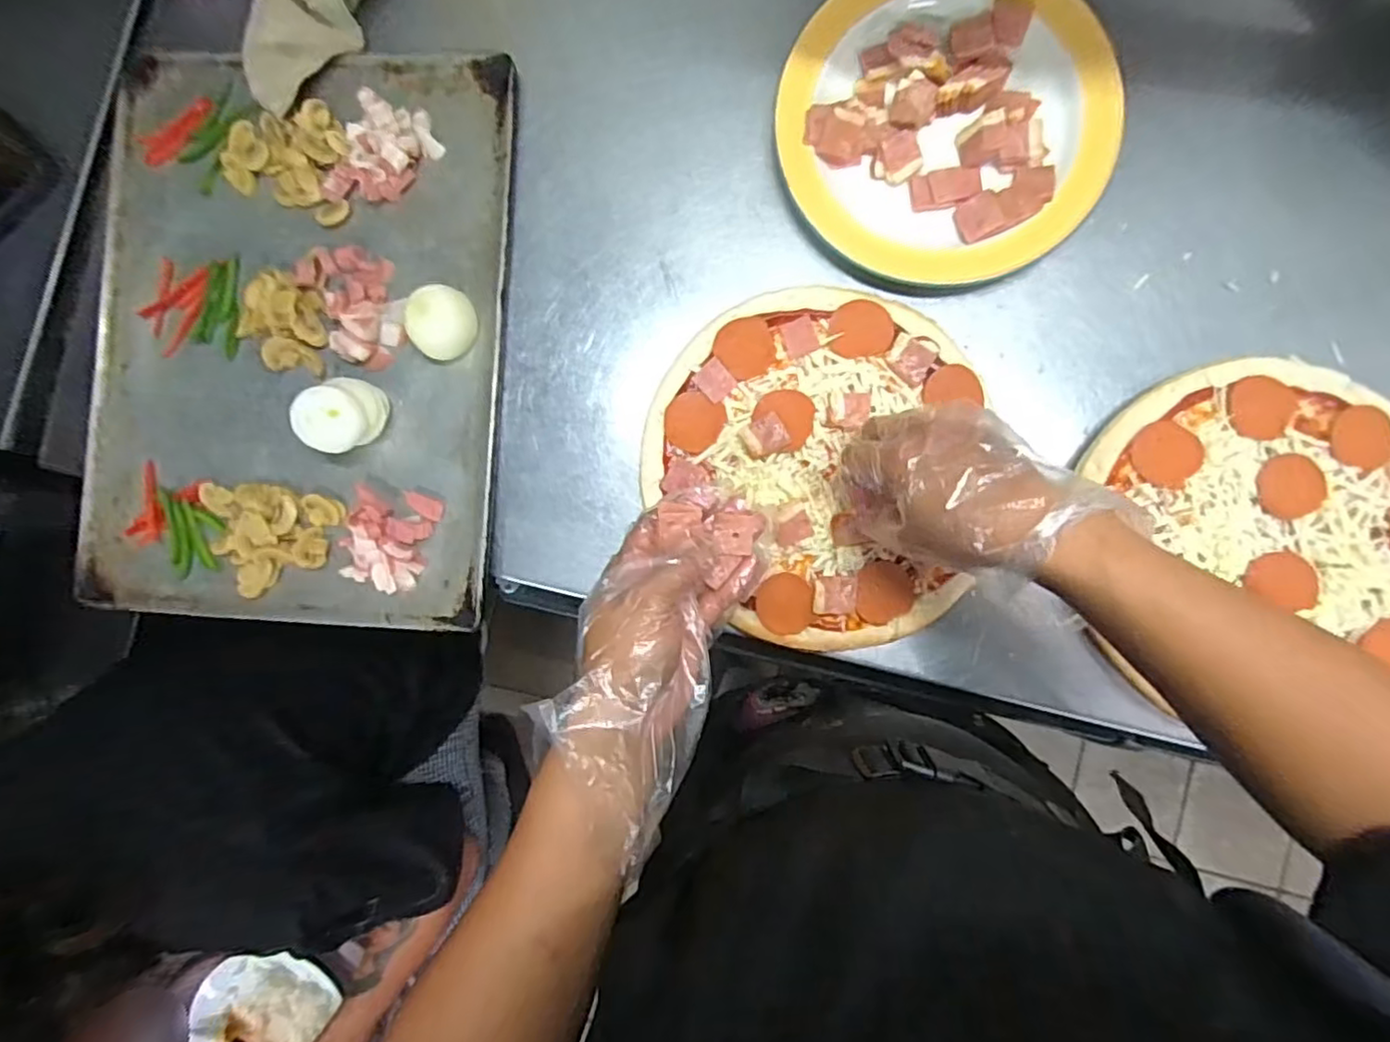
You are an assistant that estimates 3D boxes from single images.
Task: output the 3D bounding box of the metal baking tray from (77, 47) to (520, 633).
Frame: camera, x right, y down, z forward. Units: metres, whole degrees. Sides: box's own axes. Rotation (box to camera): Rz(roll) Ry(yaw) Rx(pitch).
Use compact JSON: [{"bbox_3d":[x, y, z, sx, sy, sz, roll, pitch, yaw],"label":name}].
[{"bbox_3d":[-0.320,-0.148,0.502,0.338,0.034,0.439,3,87,4],"label":"metal baking tray"}]

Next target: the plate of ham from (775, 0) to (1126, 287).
[{"bbox_3d":[0.181,-0.292,0.479,0.229,0.037,0.222,0,86,4],"label":"plate of ham"}]

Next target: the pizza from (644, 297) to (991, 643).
[{"bbox_3d":[0.081,-0.041,0.478,0.236,0.026,0.256,0,86,4],"label":"pizza"}]

